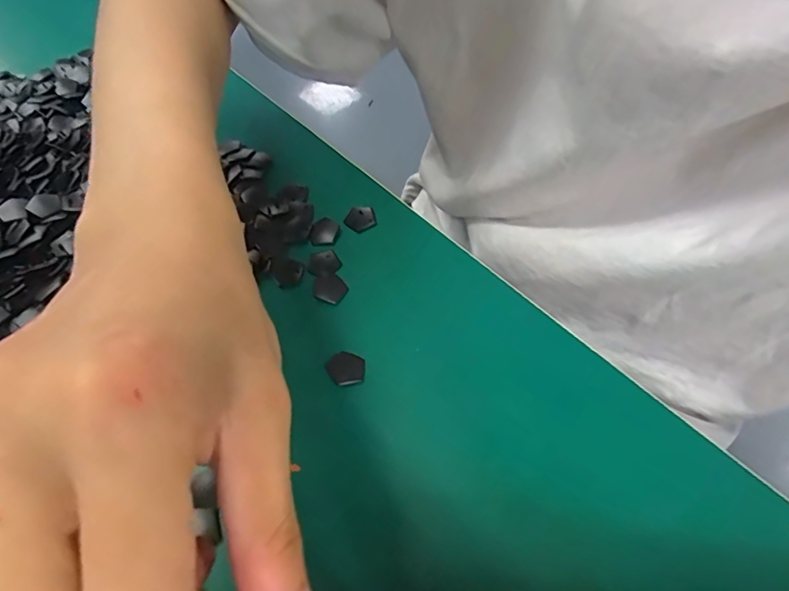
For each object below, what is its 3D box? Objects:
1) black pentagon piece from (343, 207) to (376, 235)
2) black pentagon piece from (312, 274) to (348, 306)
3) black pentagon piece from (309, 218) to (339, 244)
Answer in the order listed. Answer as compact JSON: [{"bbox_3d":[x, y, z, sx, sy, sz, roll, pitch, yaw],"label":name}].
[{"bbox_3d":[-0.021,-0.047,0.313,0.019,0.004,0.018,-15,57,-5],"label":"black pentagon piece"},{"bbox_3d":[-0.037,-0.004,0.287,0.017,0.004,0.021,-31,60,-14],"label":"black pentagon piece"},{"bbox_3d":[-0.043,-0.039,0.312,0.015,0.004,0.019,11,59,12],"label":"black pentagon piece"}]

